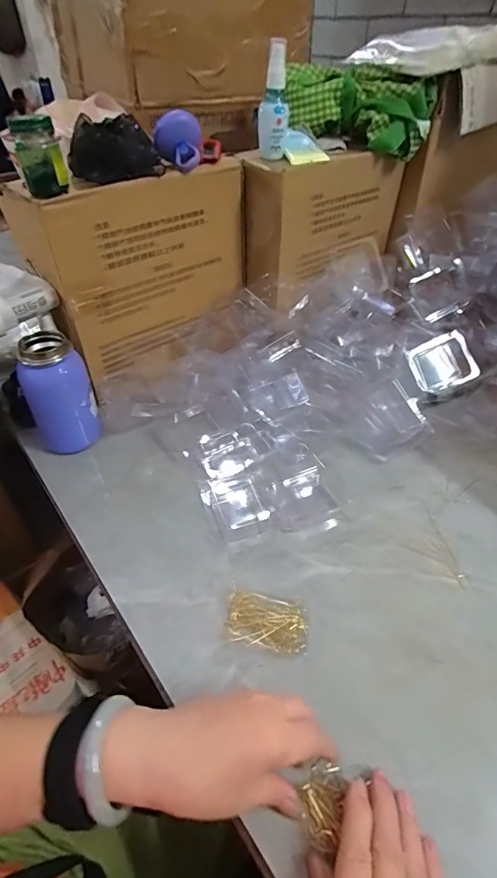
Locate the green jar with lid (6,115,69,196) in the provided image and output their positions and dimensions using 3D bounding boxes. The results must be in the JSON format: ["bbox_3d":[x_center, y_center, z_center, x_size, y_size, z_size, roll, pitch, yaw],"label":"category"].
[{"bbox_3d":[-0.213,-0.288,0.441,0.042,0.065,0.035,-17,46,-18],"label":"green jar with lid"}]

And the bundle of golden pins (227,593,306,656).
[{"bbox_3d":[0.016,0.164,0.391,0.071,0.015,0.047,9,44,8],"label":"bundle of golden pins"}]

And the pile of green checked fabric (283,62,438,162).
[{"bbox_3d":[0.157,-0.478,0.630,0.208,0.088,0.060,15,45,15],"label":"pile of green checked fabric"}]

